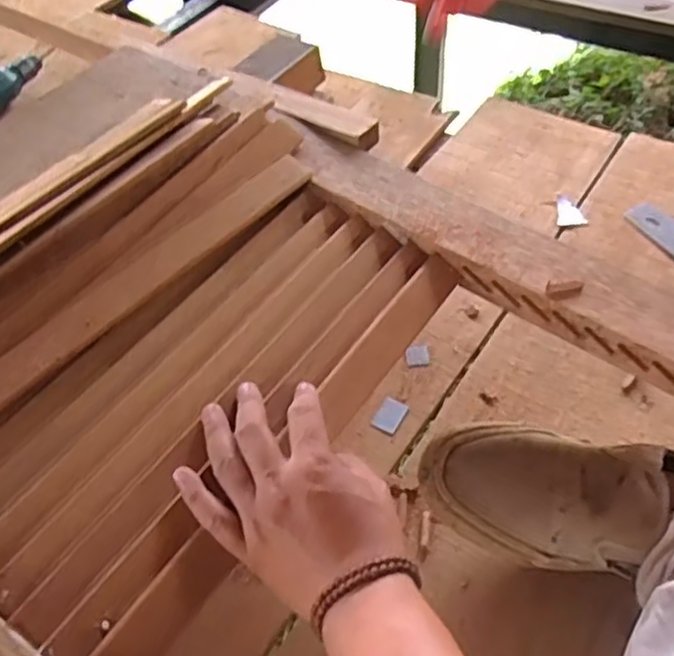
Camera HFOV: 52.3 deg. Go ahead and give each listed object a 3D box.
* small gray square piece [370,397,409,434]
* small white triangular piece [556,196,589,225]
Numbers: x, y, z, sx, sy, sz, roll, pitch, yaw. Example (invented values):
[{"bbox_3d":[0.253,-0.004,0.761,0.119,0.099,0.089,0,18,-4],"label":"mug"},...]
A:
[{"bbox_3d":[0.049,0.081,0.639,0.024,0.004,0.034,21,56,21],"label":"small gray square piece"},{"bbox_3d":[0.271,-0.136,0.794,0.032,0.004,0.046,5,57,9],"label":"small white triangular piece"}]

